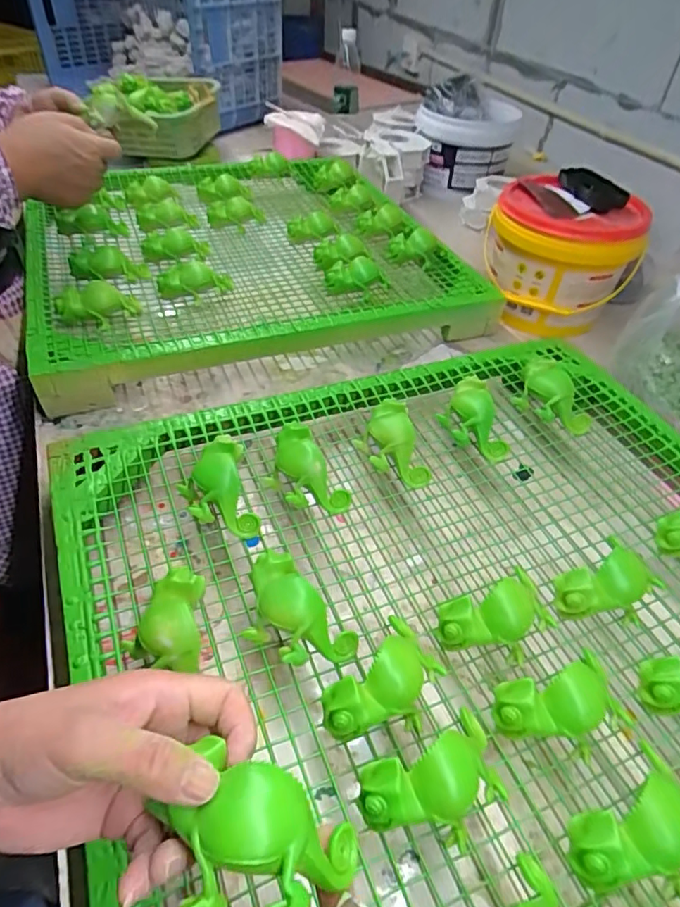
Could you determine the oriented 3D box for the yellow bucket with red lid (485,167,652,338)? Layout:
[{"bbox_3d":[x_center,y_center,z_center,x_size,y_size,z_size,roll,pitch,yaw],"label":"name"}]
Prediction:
[{"bbox_3d":[0.315,-0.293,0.790,0.195,0.167,0.178,16,46,12],"label":"yellow bucket with red lid"}]

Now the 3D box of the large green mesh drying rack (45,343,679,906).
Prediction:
[{"bbox_3d":[0.122,0.135,0.423,0.615,0.092,0.613,-14,48,-17],"label":"large green mesh drying rack"}]

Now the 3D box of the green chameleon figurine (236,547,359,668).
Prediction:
[{"bbox_3d":[-0.038,0.119,0.397,0.057,0.046,0.095,-34,56,-31],"label":"green chameleon figurine"}]

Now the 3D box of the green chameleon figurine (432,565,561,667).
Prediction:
[{"bbox_3d":[0.119,0.124,0.406,0.092,0.050,0.051,-13,47,-16],"label":"green chameleon figurine"}]

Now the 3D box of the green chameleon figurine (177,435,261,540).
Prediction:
[{"bbox_3d":[-0.107,0.027,0.469,0.059,0.039,0.089,-12,47,-14],"label":"green chameleon figurine"}]

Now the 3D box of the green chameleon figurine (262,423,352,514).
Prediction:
[{"bbox_3d":[-0.035,0.017,0.494,0.054,0.050,0.092,-29,53,-28],"label":"green chameleon figurine"}]

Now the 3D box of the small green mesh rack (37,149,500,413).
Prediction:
[{"bbox_3d":[-0.151,-0.334,0.843,0.574,0.096,0.585,-13,47,-15],"label":"small green mesh rack"}]

